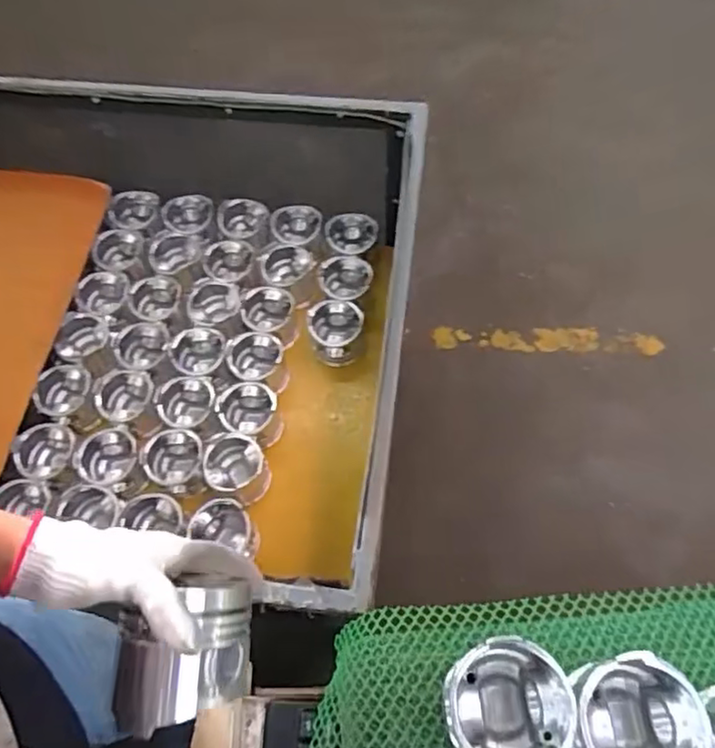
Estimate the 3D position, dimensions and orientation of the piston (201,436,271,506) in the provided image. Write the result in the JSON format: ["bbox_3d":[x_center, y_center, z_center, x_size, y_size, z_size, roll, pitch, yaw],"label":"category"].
[{"bbox_3d":[-0.184,0.151,0.989,0.086,0.096,0.085,-1,63,2],"label":"piston"}]

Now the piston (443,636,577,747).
[{"bbox_3d":[0.112,0.252,0.483,0.090,0.078,0.087,-1,63,2],"label":"piston"}]

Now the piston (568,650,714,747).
[{"bbox_3d":[0.203,0.262,0.480,0.086,0.085,0.083,-1,63,2],"label":"piston"}]

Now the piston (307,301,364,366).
[{"bbox_3d":[-0.038,-0.067,1.084,0.084,0.082,0.083,-1,63,2],"label":"piston"}]

